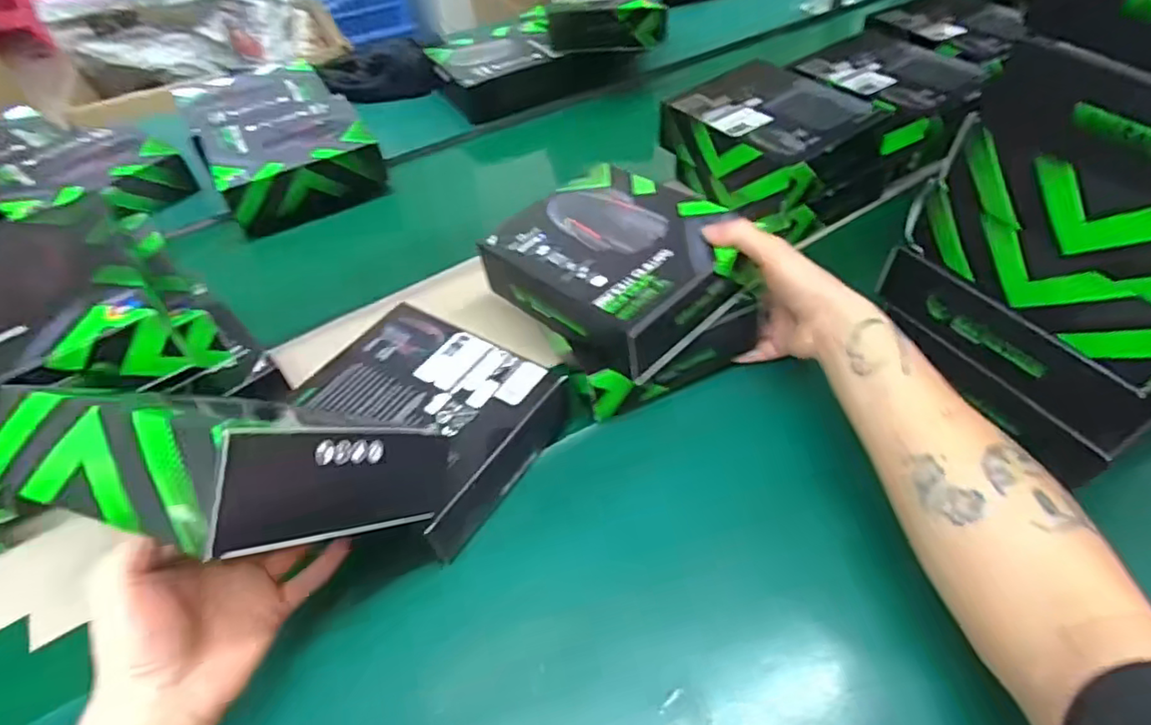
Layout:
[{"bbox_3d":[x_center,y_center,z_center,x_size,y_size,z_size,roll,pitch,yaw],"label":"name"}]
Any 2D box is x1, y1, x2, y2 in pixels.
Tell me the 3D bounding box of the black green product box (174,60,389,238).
[{"bbox_3d":[-0.392,-0.297,0.802,0.182,0.065,0.306,-27,53,-19],"label":"black green product box"}]

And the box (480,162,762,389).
[{"bbox_3d":[0.035,-0.088,0.508,0.183,0.061,0.160,35,59,28],"label":"box"}]

